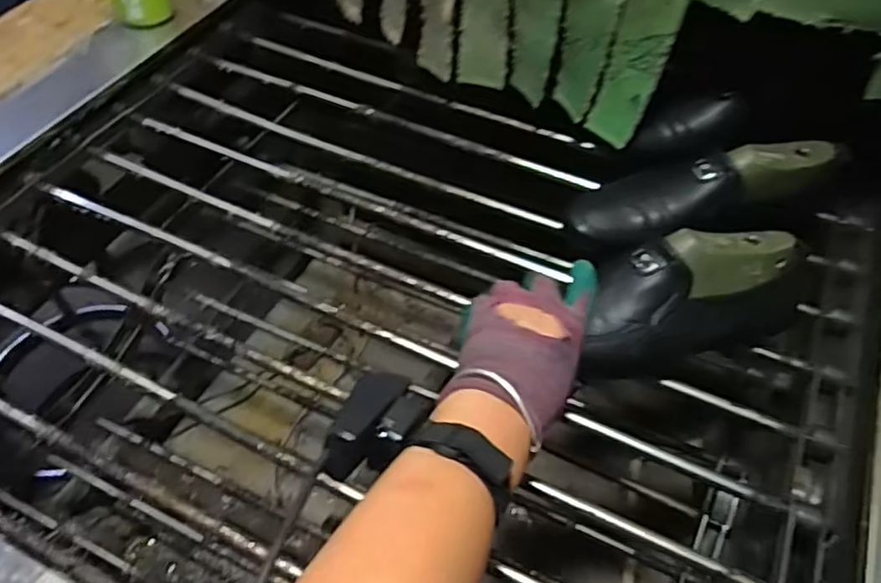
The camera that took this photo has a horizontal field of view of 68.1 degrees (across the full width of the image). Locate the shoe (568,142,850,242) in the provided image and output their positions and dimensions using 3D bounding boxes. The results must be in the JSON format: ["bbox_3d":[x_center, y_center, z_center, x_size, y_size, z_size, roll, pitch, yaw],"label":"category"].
[{"bbox_3d":[0.240,-0.097,0.602,0.245,0.078,0.102,-9,53,-8],"label":"shoe"}]

